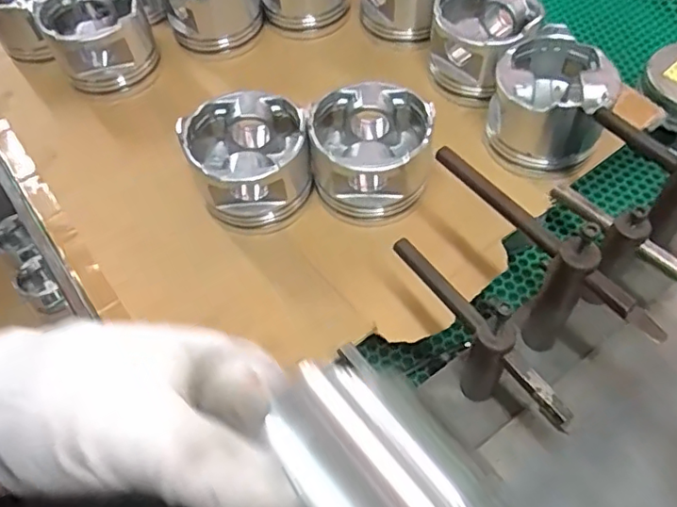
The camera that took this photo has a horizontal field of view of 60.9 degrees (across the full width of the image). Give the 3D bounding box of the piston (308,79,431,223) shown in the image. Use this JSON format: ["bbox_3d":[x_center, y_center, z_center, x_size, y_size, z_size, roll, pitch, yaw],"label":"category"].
[{"bbox_3d":[0.026,-0.088,0.489,0.092,0.069,0.090,-1,57,3],"label":"piston"}]

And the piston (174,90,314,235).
[{"bbox_3d":[-0.074,-0.079,0.489,0.091,0.079,0.091,-19,58,-9],"label":"piston"}]

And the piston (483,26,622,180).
[{"bbox_3d":[0.187,-0.132,0.512,0.094,0.080,0.096,-1,57,2],"label":"piston"}]

